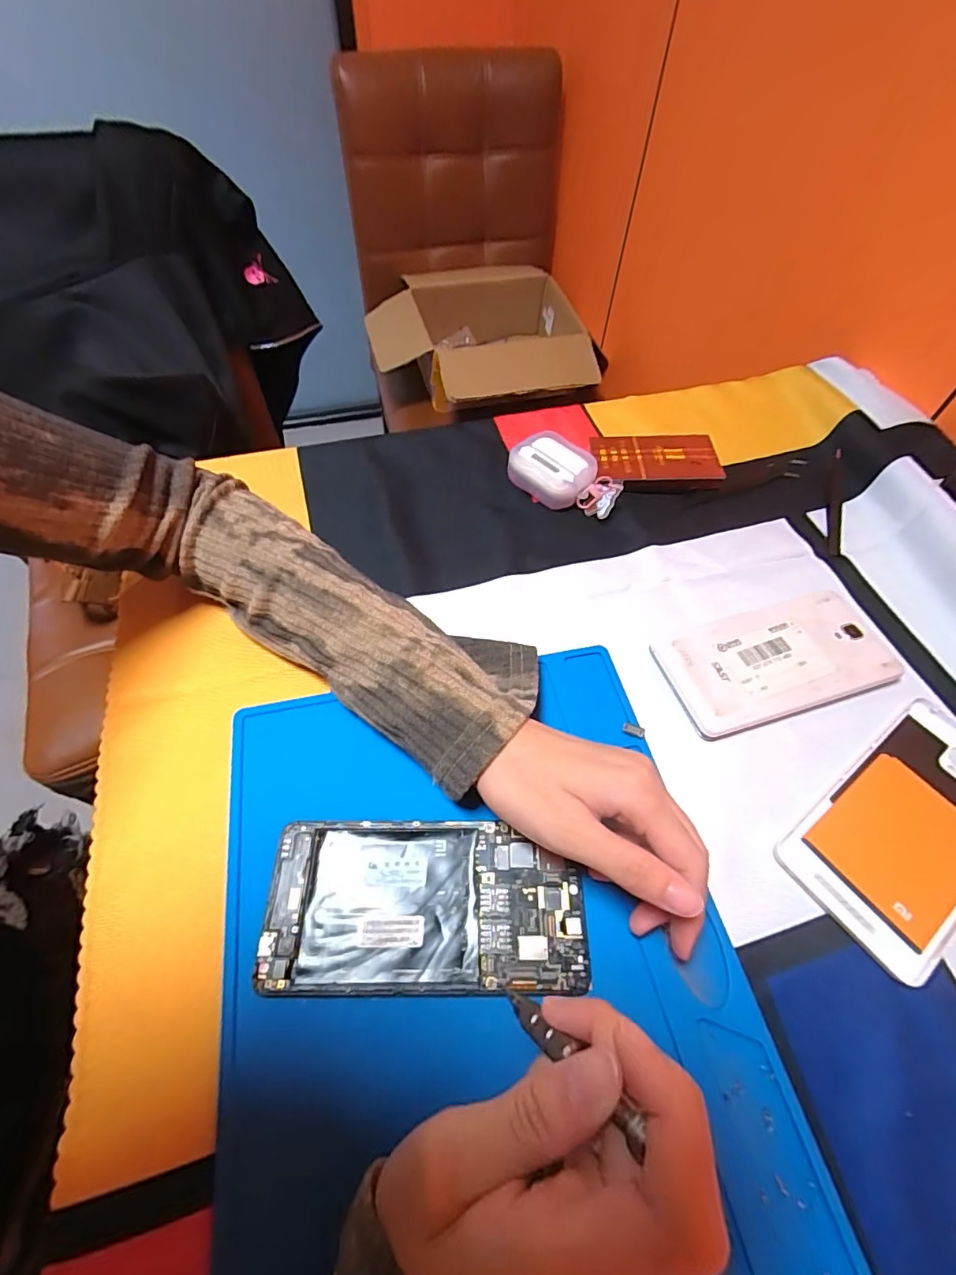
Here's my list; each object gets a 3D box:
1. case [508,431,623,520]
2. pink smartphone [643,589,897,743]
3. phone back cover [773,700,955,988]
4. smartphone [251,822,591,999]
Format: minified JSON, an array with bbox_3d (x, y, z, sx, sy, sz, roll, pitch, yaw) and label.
[{"bbox_3d":[0.069,-0.128,0.408,0.090,0.030,0.047,27,60,16],"label":"case"},{"bbox_3d":[0.188,0.015,0.324,0.144,0.011,0.068,-15,58,-11],"label":"pink smartphone"},{"bbox_3d":[0.236,0.098,0.276,0.153,0.004,0.076,-31,63,-20],"label":"phone back cover"},{"bbox_3d":[-0.025,0.126,0.244,0.146,0.005,0.073,2,57,2],"label":"smartphone"}]

